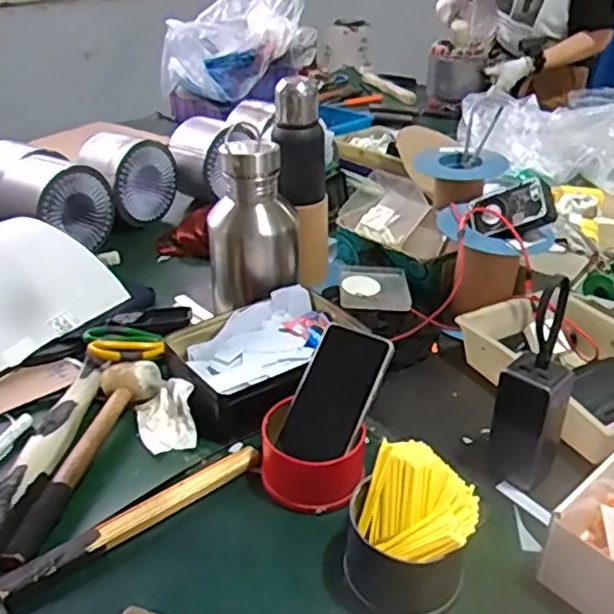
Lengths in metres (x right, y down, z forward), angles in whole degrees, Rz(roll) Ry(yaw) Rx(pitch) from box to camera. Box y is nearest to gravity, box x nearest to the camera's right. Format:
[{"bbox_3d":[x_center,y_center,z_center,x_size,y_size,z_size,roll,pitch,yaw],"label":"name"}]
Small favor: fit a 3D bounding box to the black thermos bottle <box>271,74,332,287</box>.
[{"bbox_3d":[-0.008,-0.172,0.932,0.074,0.284,0.074,1,32,4],"label":"black thermos bottle"}]

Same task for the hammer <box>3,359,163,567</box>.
[{"bbox_3d":[-0.236,0.143,0.662,0.067,0.042,0.261,9,33,16],"label":"hammer"}]

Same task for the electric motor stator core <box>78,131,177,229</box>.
[{"bbox_3d":[-0.317,-0.231,1.196,0.082,0.157,0.152,22,39,33],"label":"electric motor stator core"}]

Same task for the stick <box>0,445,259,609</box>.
[{"bbox_3d":[-0.154,0.195,0.605,0.255,0.020,0.020,-24,38,-32],"label":"stick"}]

